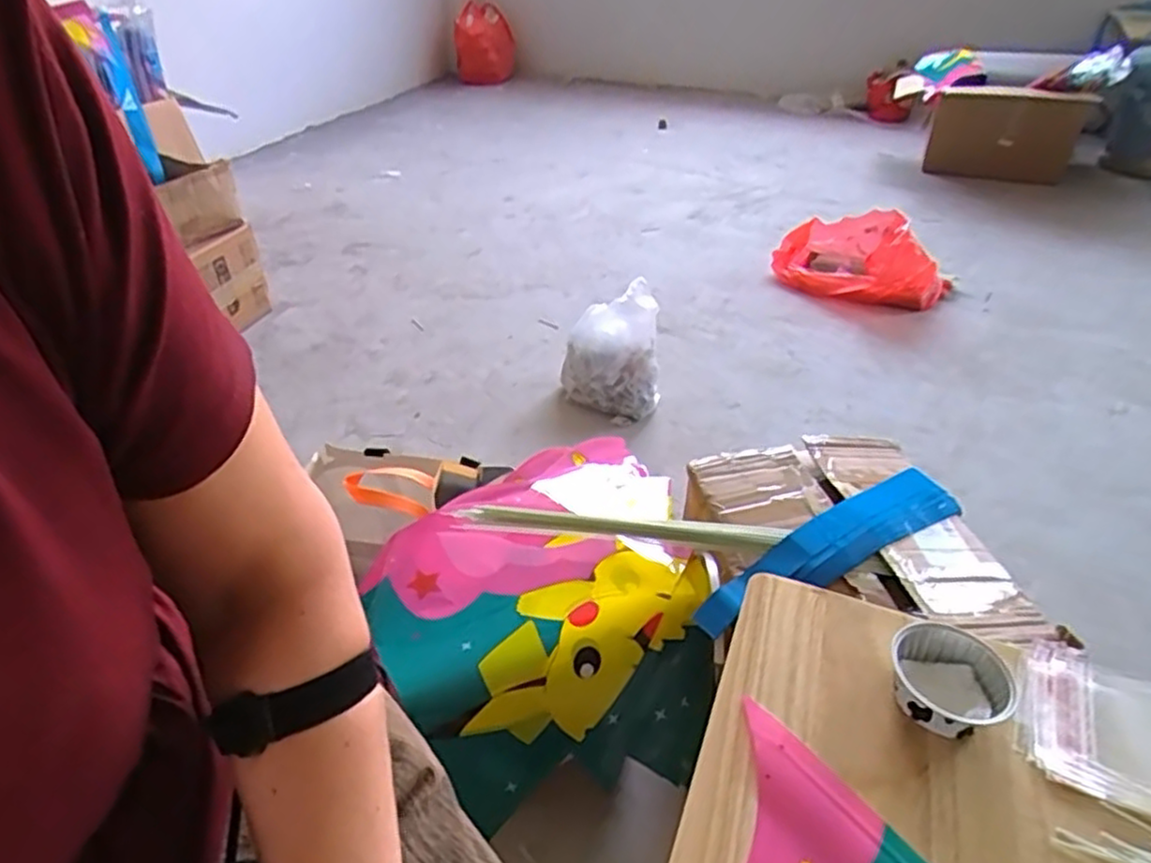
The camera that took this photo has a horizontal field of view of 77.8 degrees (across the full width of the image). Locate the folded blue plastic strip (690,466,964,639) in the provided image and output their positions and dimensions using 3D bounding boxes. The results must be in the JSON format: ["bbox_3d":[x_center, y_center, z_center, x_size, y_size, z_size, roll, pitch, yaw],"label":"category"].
[{"bbox_3d":[0.337,0.140,0.913,0.448,0.062,0.089,-22,42,-26],"label":"folded blue plastic strip"}]

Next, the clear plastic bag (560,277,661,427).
[{"bbox_3d":[0.086,-0.184,1.686,0.232,0.283,0.200,3,37,4],"label":"clear plastic bag"}]

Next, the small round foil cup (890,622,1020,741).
[{"bbox_3d":[0.272,0.184,0.524,0.080,0.039,0.079,1,38,-1],"label":"small round foil cup"}]

